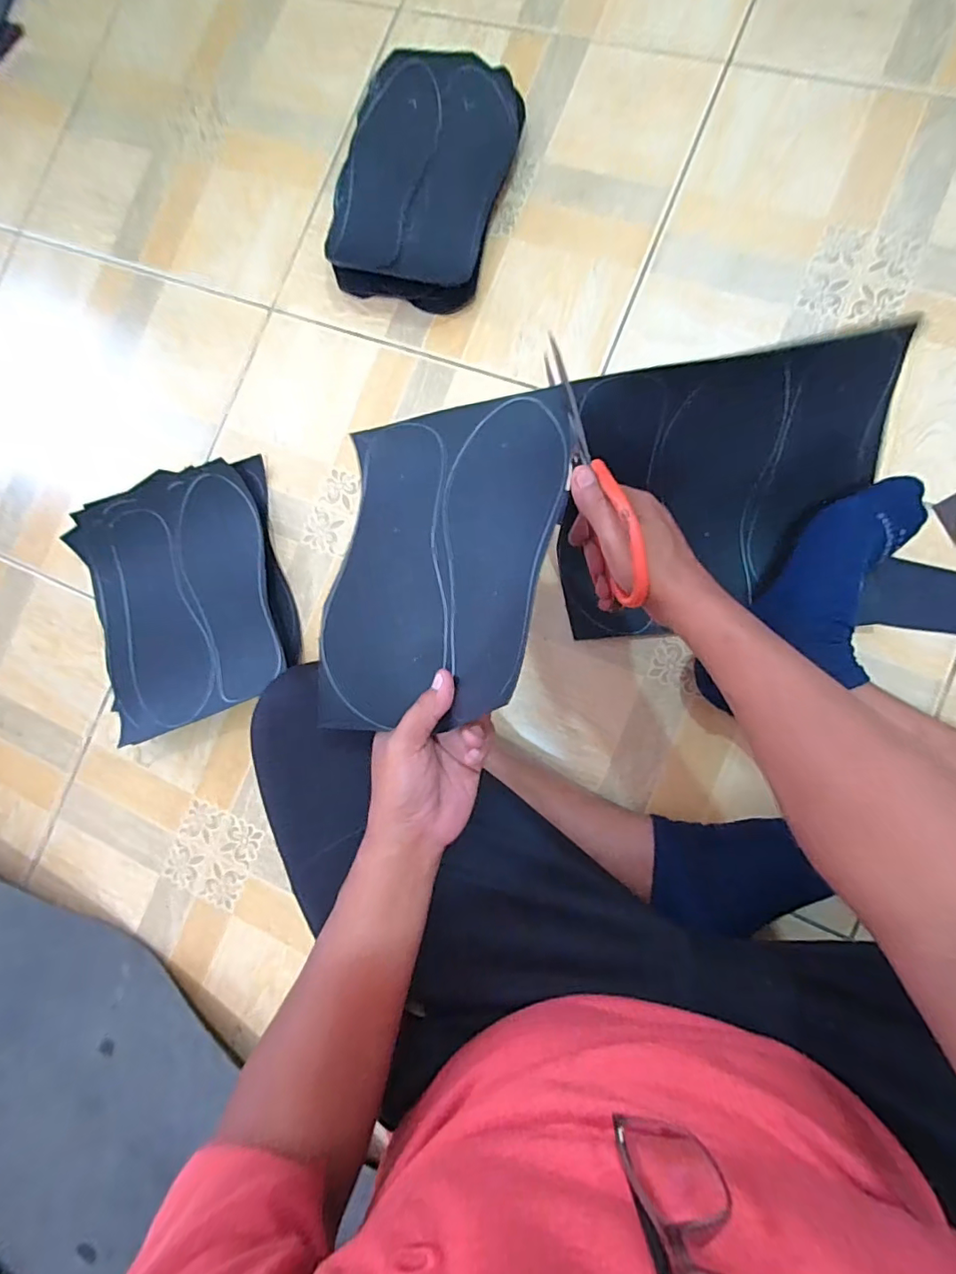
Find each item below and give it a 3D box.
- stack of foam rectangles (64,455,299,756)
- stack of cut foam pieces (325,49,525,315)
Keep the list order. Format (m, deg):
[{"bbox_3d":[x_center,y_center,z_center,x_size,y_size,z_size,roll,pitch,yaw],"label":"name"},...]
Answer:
[{"bbox_3d":[-0.324,-0.042,0.571,0.225,0.039,0.266,-17,83,7],"label":"stack of foam rectangles"},{"bbox_3d":[-0.063,-0.505,0.571,0.185,0.040,0.253,19,88,10],"label":"stack of cut foam pieces"}]

